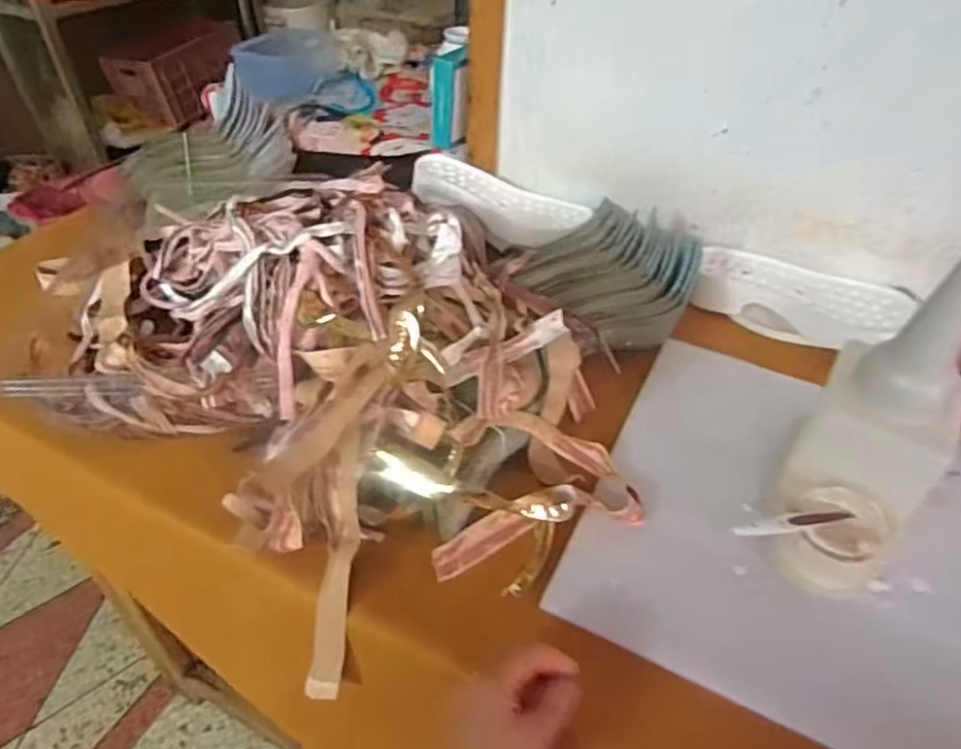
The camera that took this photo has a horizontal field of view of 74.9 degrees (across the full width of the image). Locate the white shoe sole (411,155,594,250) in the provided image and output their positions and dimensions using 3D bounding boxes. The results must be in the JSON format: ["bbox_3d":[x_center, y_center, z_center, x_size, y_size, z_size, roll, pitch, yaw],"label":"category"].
[{"bbox_3d":[0.023,-0.230,0.852,0.240,0.038,0.102,22,53,1],"label":"white shoe sole"}]

